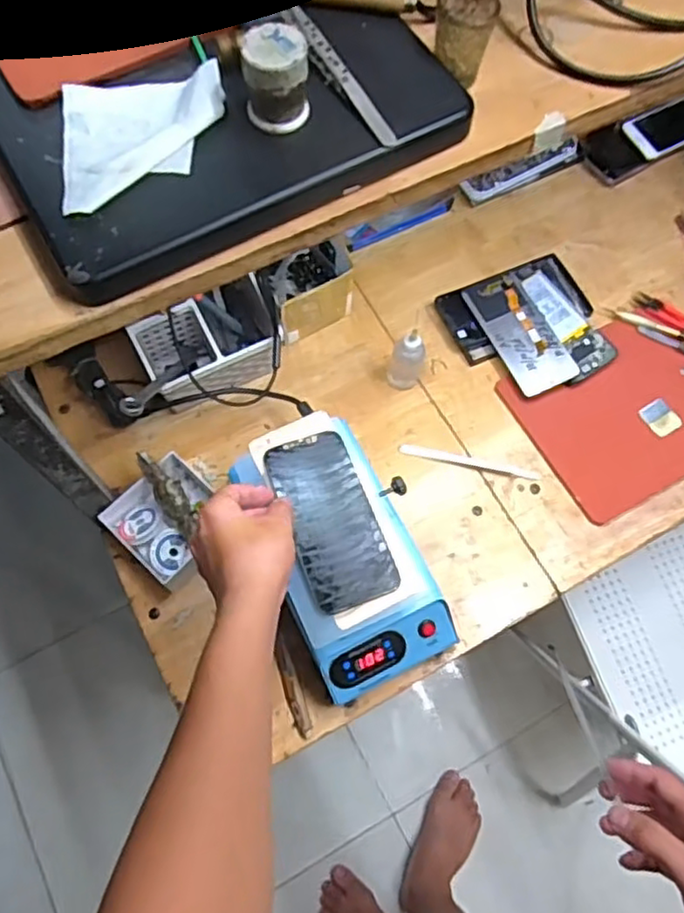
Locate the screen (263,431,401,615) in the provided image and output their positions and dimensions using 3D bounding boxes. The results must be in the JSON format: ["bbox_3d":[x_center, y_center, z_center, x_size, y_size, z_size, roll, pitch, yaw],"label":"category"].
[{"bbox_3d":[-0.010,0.053,0.589,0.073,0.011,0.155,-20,72,-8],"label":"screen"}]

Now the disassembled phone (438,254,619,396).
[{"bbox_3d":[0.226,-0.156,0.812,0.173,0.017,0.162,-21,70,-9],"label":"disassembled phone"}]

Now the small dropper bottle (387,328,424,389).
[{"bbox_3d":[0.073,-0.110,0.757,0.037,0.081,0.033,14,69,5],"label":"small dropper bottle"}]

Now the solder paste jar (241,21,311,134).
[{"bbox_3d":[-0.035,-0.204,0.367,0.034,0.043,0.031,1,68,0],"label":"solder paste jar"}]

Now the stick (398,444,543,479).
[{"bbox_3d":[0.145,0.007,0.775,0.157,0.006,0.013,11,68,4],"label":"stick"}]

